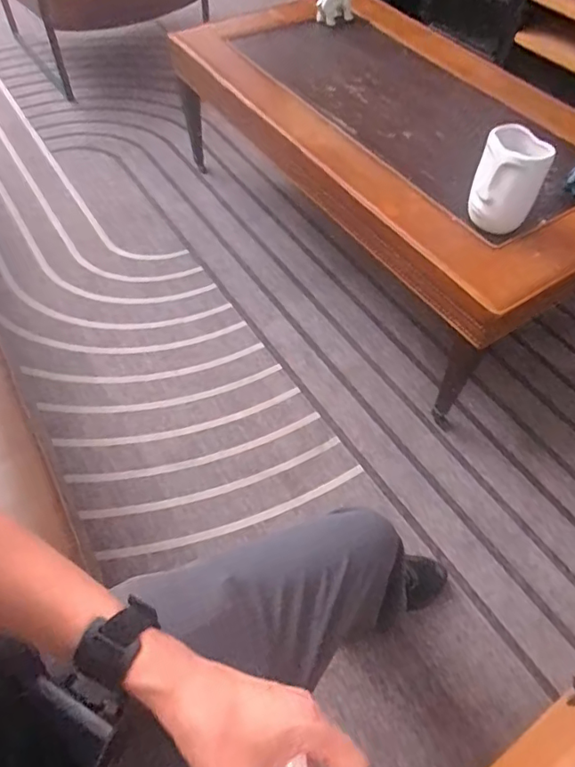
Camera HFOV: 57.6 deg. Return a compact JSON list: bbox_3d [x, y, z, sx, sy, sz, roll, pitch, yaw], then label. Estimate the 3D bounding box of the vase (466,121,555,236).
[{"bbox_3d":[0.462,-0.416,1.108,0.126,0.197,0.111,14,56,7],"label":"vase"}]

